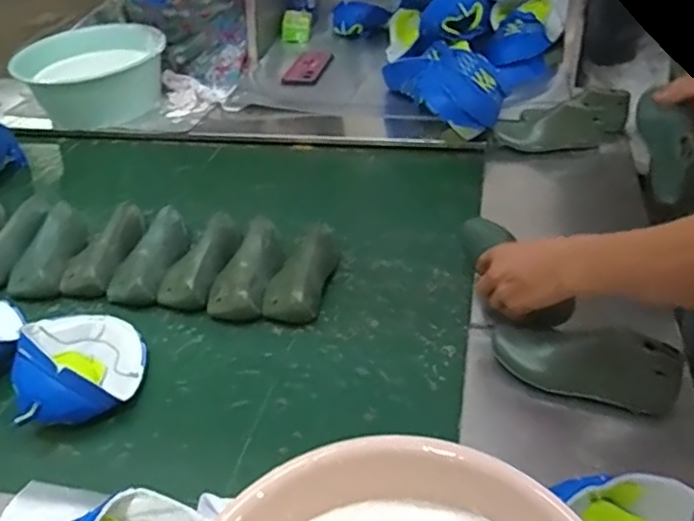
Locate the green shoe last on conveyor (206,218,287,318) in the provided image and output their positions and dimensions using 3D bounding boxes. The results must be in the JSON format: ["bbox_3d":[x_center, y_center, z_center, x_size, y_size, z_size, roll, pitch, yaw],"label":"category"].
[{"bbox_3d":[-0.137,0.011,0.917,0.079,0.056,0.167,6,40,13],"label":"green shoe last on conveyor"}]

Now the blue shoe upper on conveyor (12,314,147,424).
[{"bbox_3d":[-0.318,0.117,0.777,0.129,0.081,0.179,-13,40,-11],"label":"blue shoe upper on conveyor"}]

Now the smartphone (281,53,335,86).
[{"bbox_3d":[-0.086,-0.436,1.457,0.083,0.009,0.158,6,40,13],"label":"smartphone"}]

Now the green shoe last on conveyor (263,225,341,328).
[{"bbox_3d":[-0.065,0.009,0.906,0.077,0.065,0.179,4,40,11],"label":"green shoe last on conveyor"}]

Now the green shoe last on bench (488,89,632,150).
[{"bbox_3d":[0.382,-0.239,1.132,0.231,0.088,0.101,-8,39,-4],"label":"green shoe last on bench"}]

